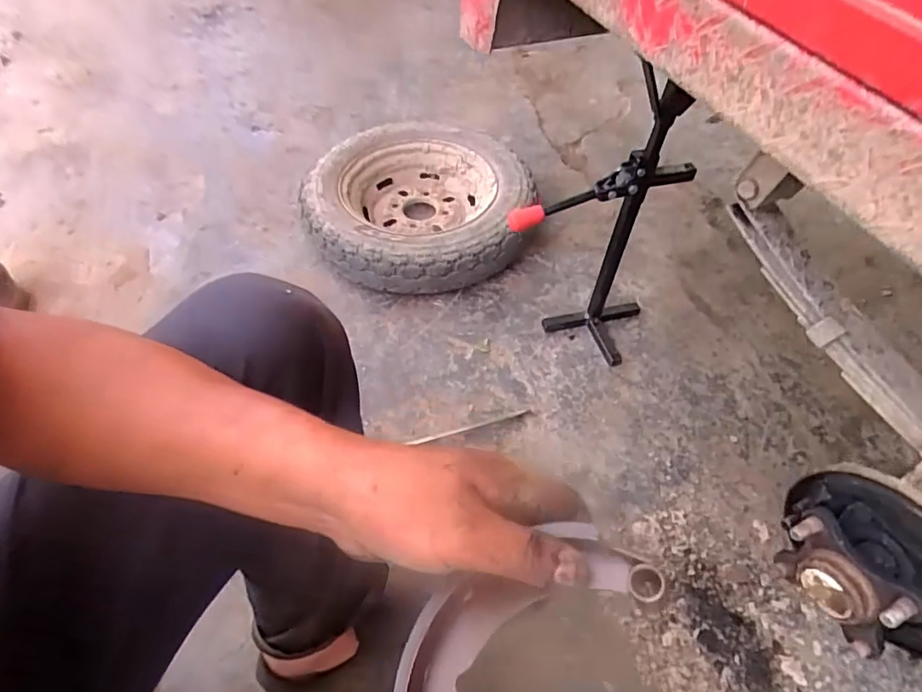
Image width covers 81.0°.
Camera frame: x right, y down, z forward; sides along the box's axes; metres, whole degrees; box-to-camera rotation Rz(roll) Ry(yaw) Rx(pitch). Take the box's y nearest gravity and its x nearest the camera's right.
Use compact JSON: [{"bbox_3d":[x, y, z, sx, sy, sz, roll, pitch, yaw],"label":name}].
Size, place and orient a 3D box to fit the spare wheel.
[{"bbox_3d":[-0.090,-0.301,1.148,0.428,0.126,0.461,2,53,-2],"label":"spare wheel"}]

